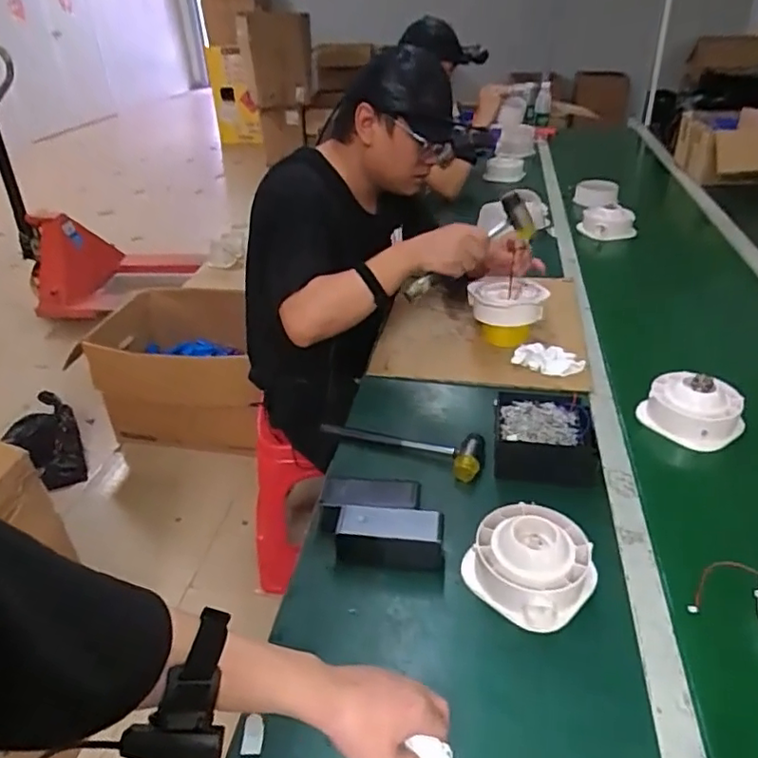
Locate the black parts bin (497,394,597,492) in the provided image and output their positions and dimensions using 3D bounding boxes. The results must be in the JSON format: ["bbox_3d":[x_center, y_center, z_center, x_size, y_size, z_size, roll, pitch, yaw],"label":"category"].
[{"bbox_3d":[0.240,0.085,0.871,0.137,0.055,0.138,2,34,8],"label":"black parts bin"}]

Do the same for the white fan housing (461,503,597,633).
[{"bbox_3d":[0.179,0.216,0.705,0.131,0.074,0.124,-2,33,2],"label":"white fan housing"}]

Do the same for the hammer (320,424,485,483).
[{"bbox_3d":[0.031,0.098,0.920,0.263,0.056,0.072,11,36,20],"label":"hammer"}]

